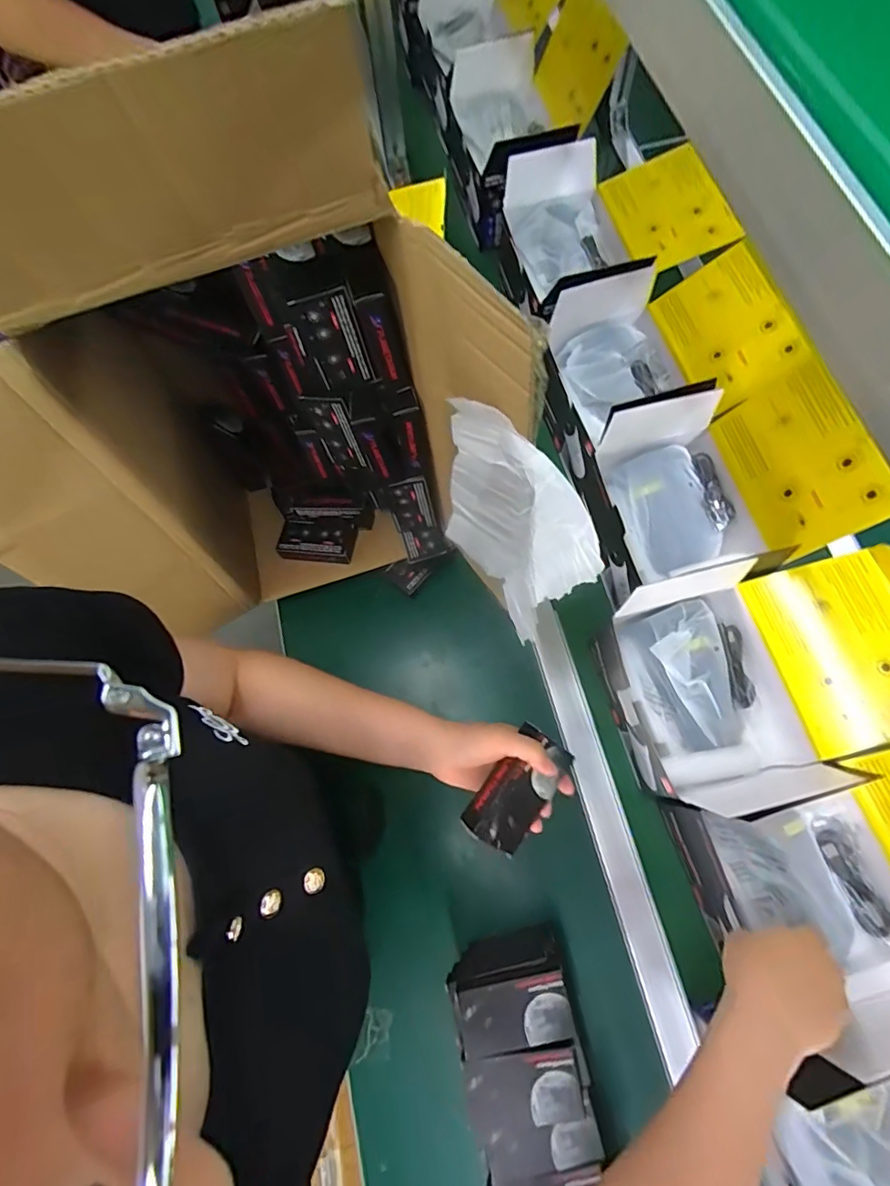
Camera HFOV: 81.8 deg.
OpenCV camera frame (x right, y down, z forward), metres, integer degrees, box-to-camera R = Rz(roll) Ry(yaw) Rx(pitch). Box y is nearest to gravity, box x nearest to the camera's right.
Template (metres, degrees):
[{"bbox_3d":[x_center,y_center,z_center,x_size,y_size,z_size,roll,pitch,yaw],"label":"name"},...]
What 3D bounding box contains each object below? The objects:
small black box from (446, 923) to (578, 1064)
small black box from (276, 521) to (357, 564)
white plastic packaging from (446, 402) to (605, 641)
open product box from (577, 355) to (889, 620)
[{"bbox_3d":[0.067,0.413,0.538,0.113,0.117,0.062,-12,71,-2],"label":"small black box"},{"bbox_3d":[-0.179,-0.075,0.730,0.101,0.027,0.059,5,71,4],"label":"small black box"},{"bbox_3d":[0.071,-0.063,0.475,0.075,0.205,0.158,-29,72,-8],"label":"white plastic packaging"},{"bbox_3d":[0.311,-0.114,0.623,0.236,0.164,0.231,-11,71,-1],"label":"open product box"}]

